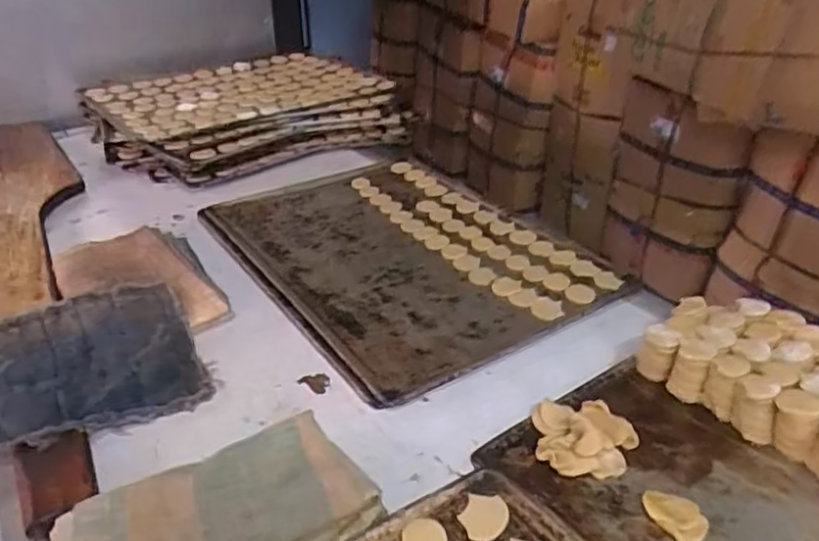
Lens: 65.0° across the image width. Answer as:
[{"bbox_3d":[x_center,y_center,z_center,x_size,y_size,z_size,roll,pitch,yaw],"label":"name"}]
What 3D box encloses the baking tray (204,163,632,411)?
[{"bbox_3d":[-0.019,-0.023,0.769,0.322,0.022,0.431,-19,35,-29],"label":"baking tray"}]

